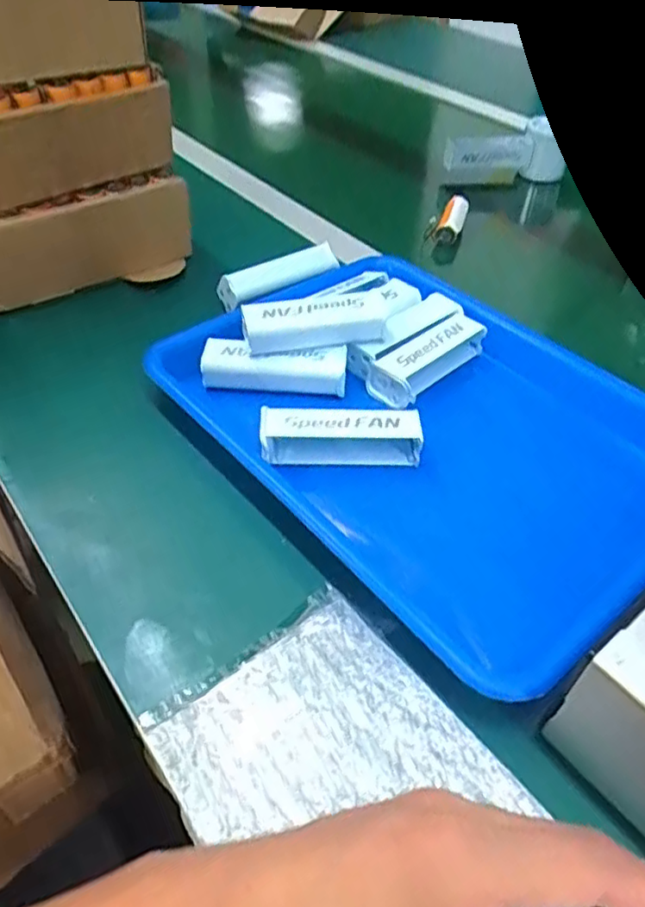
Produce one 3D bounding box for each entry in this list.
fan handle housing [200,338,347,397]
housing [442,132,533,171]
[{"bbox_3d":[-0.033,-0.061,0.448,0.098,0.031,0.024,3,46,0],"label":"fan handle housing"},{"bbox_3d":[0.192,-0.349,0.730,0.102,0.035,0.020,-7,47,-10],"label":"housing"}]

